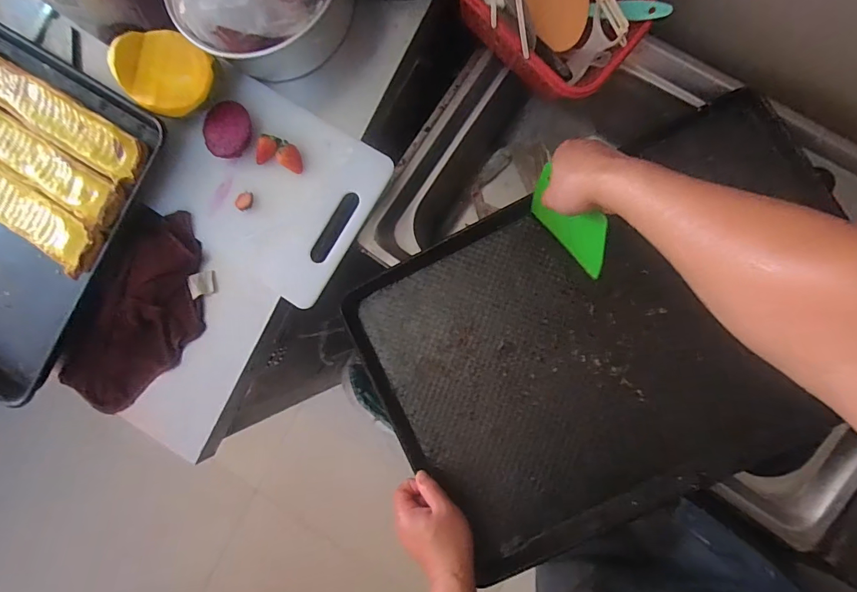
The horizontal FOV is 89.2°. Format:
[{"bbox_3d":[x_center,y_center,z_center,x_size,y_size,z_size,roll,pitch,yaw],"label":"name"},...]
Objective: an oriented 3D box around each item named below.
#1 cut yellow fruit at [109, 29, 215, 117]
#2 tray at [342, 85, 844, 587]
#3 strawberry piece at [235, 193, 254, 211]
[{"bbox_3d":[-0.311,-0.262,0.516,0.097,0.041,0.091,0,87,8],"label":"cut yellow fruit"},{"bbox_3d":[0.228,0.048,0.547,0.576,0.043,0.401,-28,84,6],"label":"tray"},{"bbox_3d":[-0.226,-0.116,0.532,0.019,0.006,0.023,15,89,9],"label":"strawberry piece"}]

